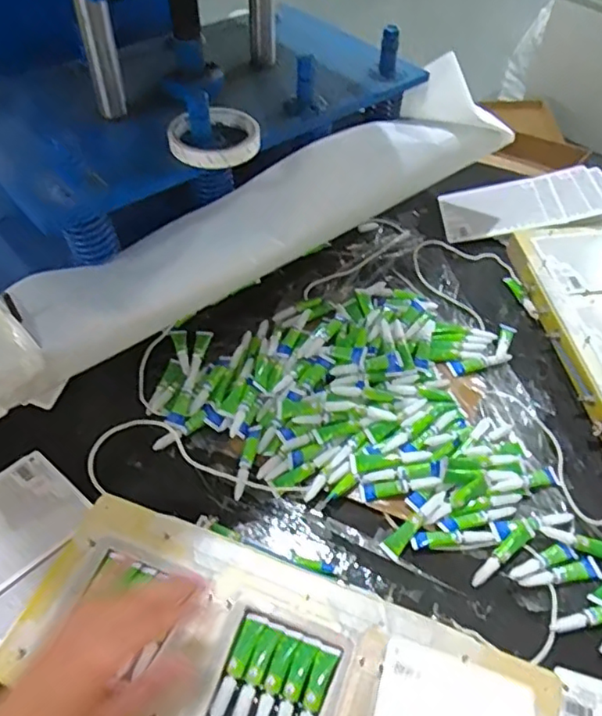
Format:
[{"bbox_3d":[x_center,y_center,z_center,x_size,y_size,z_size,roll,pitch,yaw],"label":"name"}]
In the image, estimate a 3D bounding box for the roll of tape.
[{"bbox_3d":[-0.086,-0.221,0.587,0.090,0.024,0.088,-2,49,-5],"label":"roll of tape"}]

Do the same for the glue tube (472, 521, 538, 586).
[{"bbox_3d":[0.195,0.188,0.561,0.086,0.013,0.017,-32,58,-26],"label":"glue tube"}]

